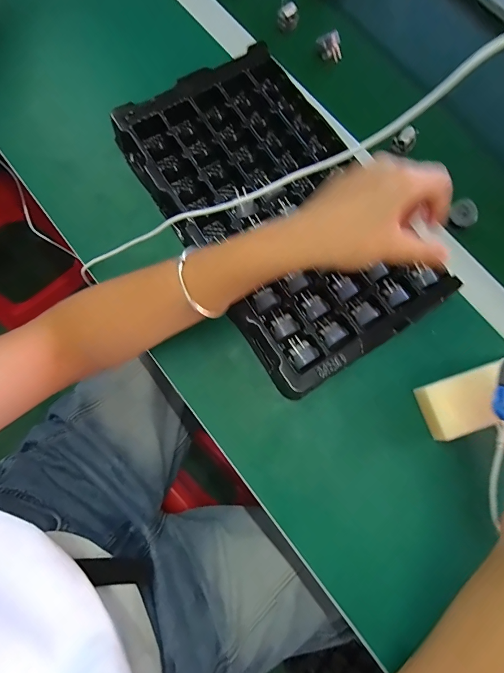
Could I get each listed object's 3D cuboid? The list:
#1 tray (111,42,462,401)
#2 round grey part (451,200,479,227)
[{"bbox_3d":[0.027,-0.134,0.394,0.203,0.040,0.350,-31,79,-8],"label":"tray"},{"bbox_3d":[0.239,-0.138,0.413,0.029,0.010,0.028,43,108,16],"label":"round grey part"}]

